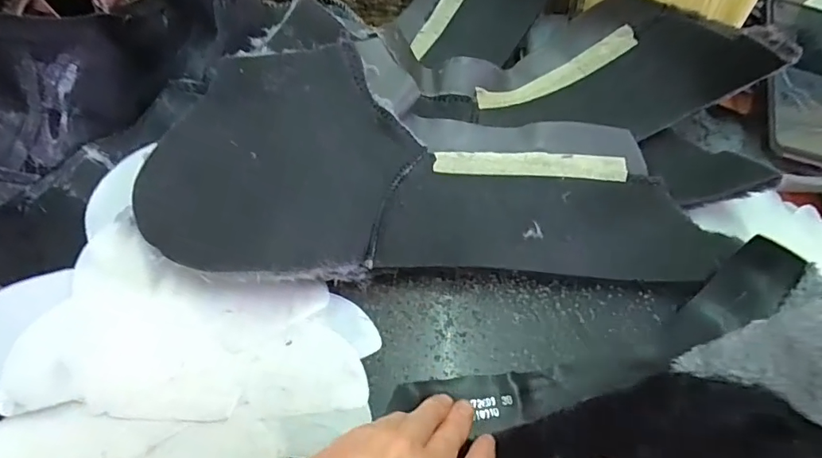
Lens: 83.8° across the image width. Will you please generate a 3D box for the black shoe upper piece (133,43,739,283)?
[{"bbox_3d":[0.017,-0.050,0.343,0.401,0.050,0.183,-1,59,-2],"label":"black shoe upper piece"}]

